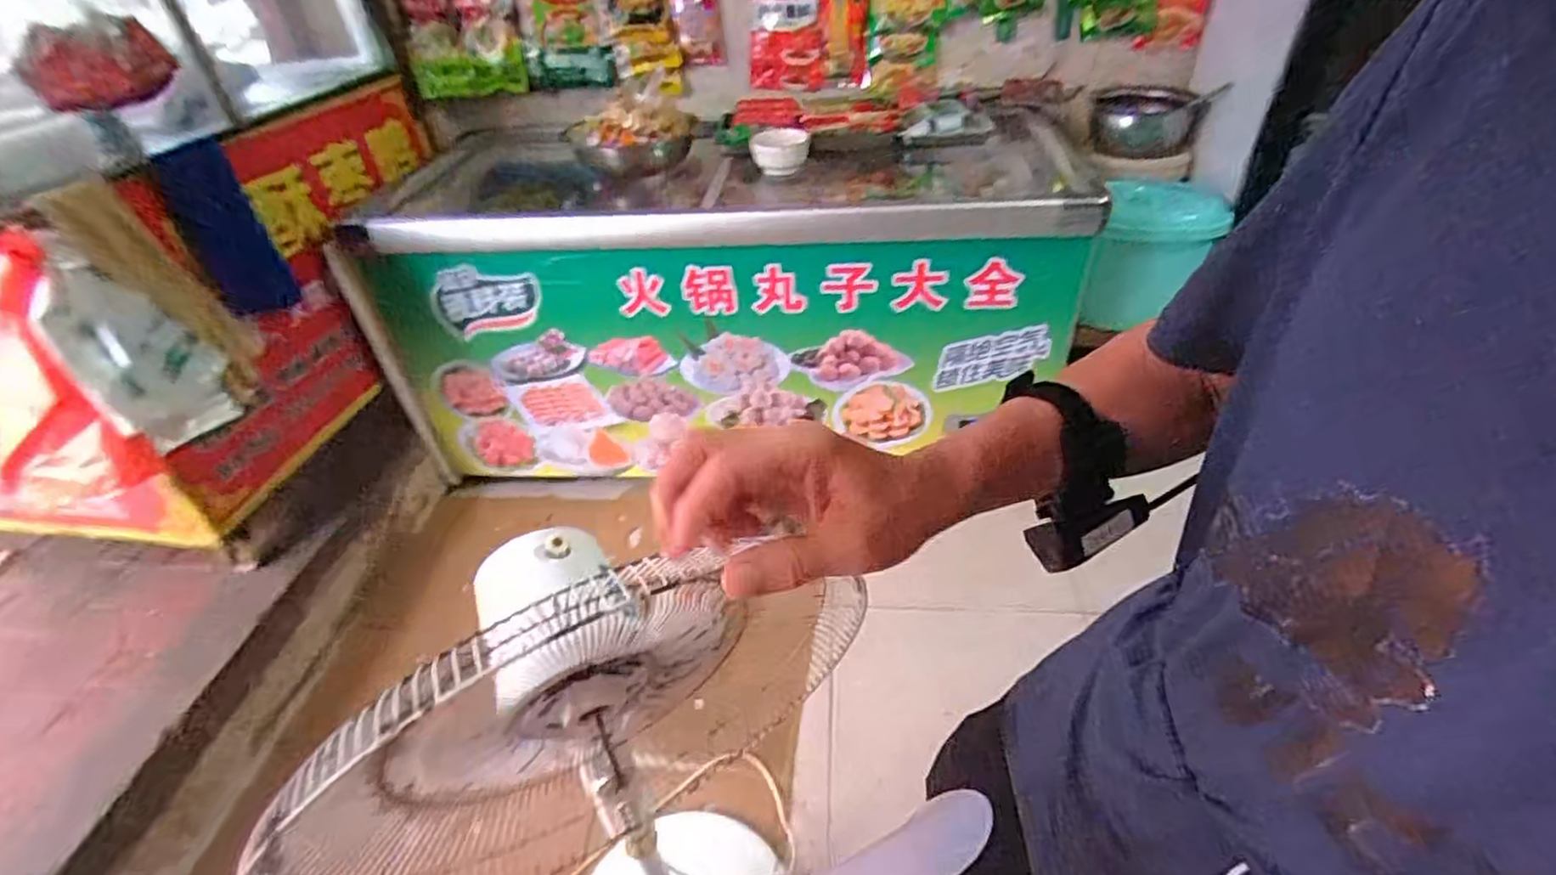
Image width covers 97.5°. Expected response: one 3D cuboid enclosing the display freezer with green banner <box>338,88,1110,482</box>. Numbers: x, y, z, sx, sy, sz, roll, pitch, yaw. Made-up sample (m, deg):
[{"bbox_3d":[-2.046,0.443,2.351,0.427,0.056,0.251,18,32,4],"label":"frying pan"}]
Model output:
[{"bbox_3d":[-0.139,-0.381,1.914,1.763,0.777,0.563,-1,39,4],"label":"display freezer with green banner"}]

